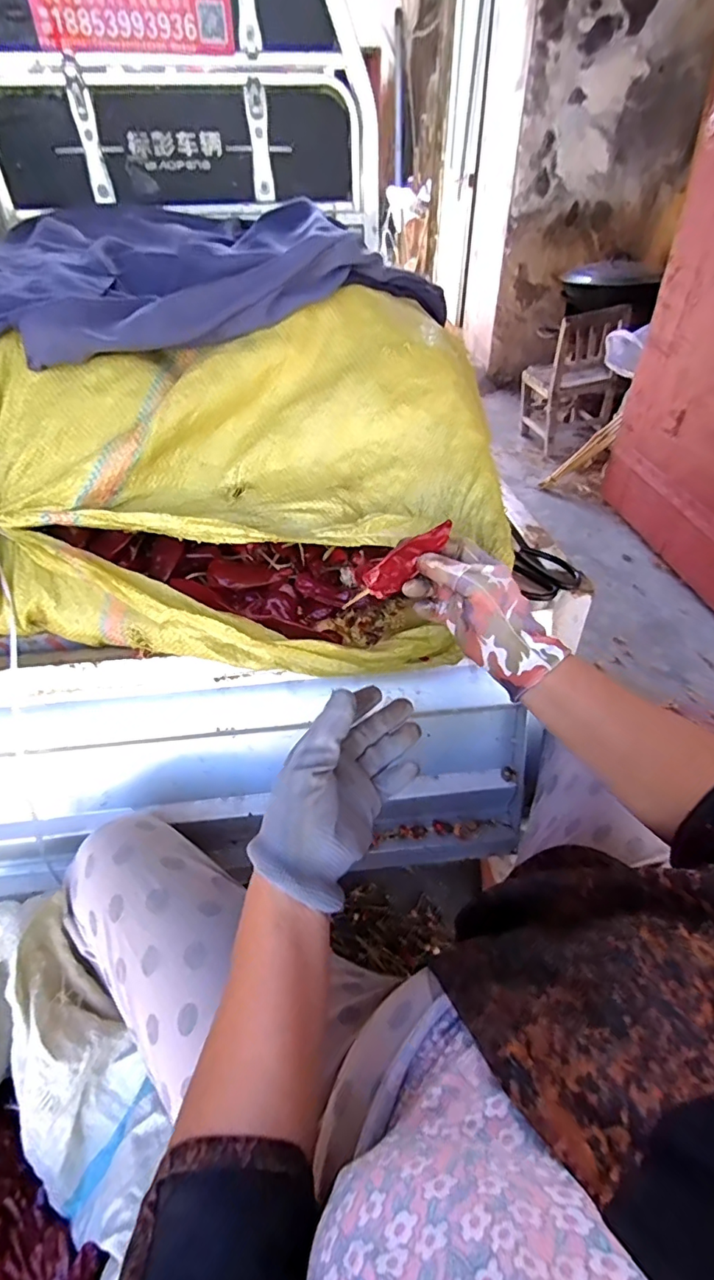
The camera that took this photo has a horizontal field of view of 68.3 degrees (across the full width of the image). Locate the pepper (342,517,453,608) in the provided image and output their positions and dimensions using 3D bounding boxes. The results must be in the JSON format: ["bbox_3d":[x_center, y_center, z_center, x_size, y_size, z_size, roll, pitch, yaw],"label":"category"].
[{"bbox_3d":[0.036,-0.062,0.453,0.110,0.028,0.014,-39,44,12],"label":"pepper"}]

